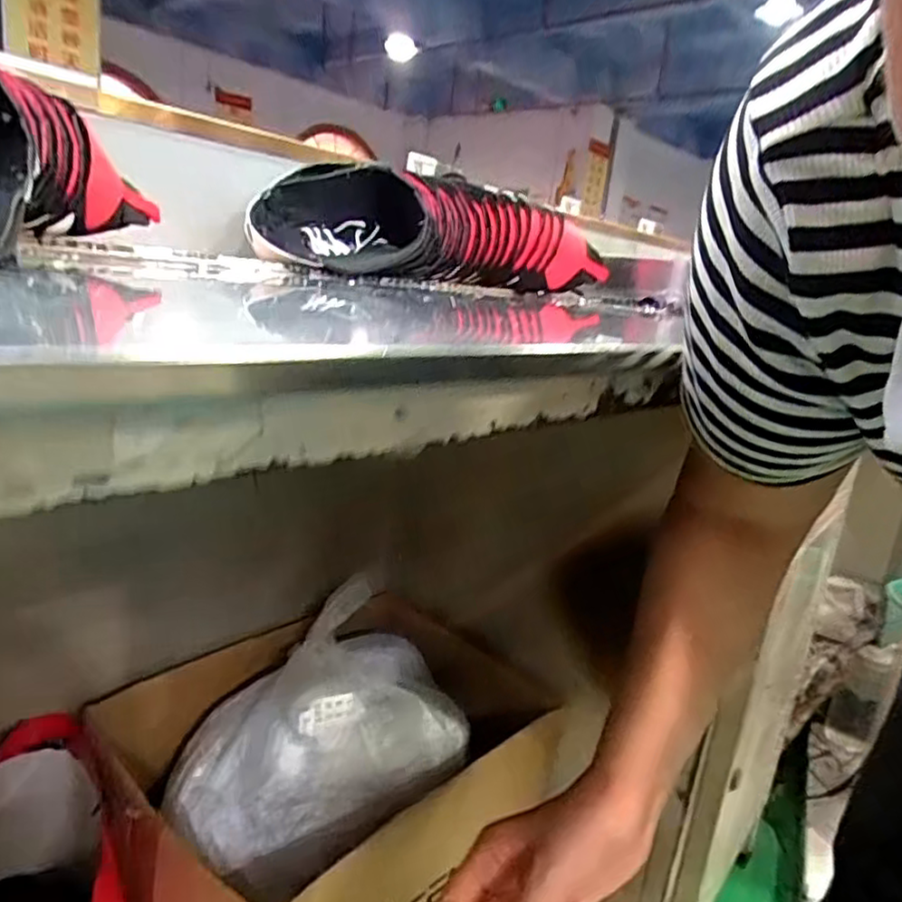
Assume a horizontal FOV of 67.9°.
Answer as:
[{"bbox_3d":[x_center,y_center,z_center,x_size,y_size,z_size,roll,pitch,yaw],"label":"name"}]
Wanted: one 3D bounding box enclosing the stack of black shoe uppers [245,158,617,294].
[{"bbox_3d":[-0.019,-0.305,0.915,0.537,0.134,0.138,-6,19,-38],"label":"stack of black shoe uppers"}]

